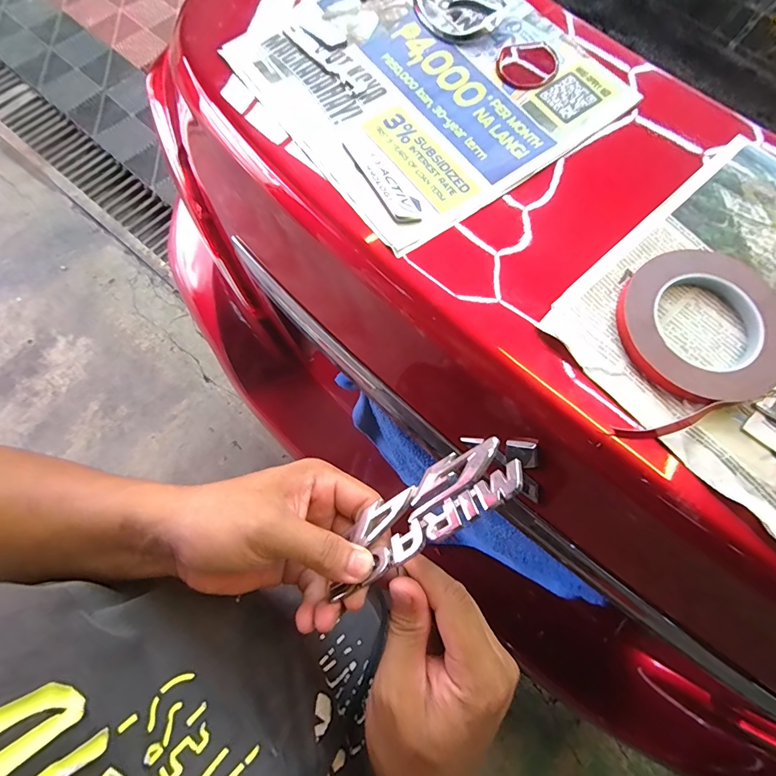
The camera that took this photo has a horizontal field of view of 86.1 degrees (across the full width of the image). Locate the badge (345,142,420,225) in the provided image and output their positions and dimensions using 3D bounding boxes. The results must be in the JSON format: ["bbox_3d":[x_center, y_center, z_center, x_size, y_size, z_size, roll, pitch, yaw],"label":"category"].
[{"bbox_3d":[-0.006,-0.184,0.364,0.025,0.006,0.107,-30,75,-7],"label":"badge"}]

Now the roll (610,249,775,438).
[{"bbox_3d":[0.238,-0.036,0.315,0.127,0.012,0.153,4,74,2],"label":"roll"}]

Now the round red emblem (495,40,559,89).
[{"bbox_3d":[0.135,-0.316,0.403,0.058,0.004,0.059,-2,74,1],"label":"round red emblem"}]

